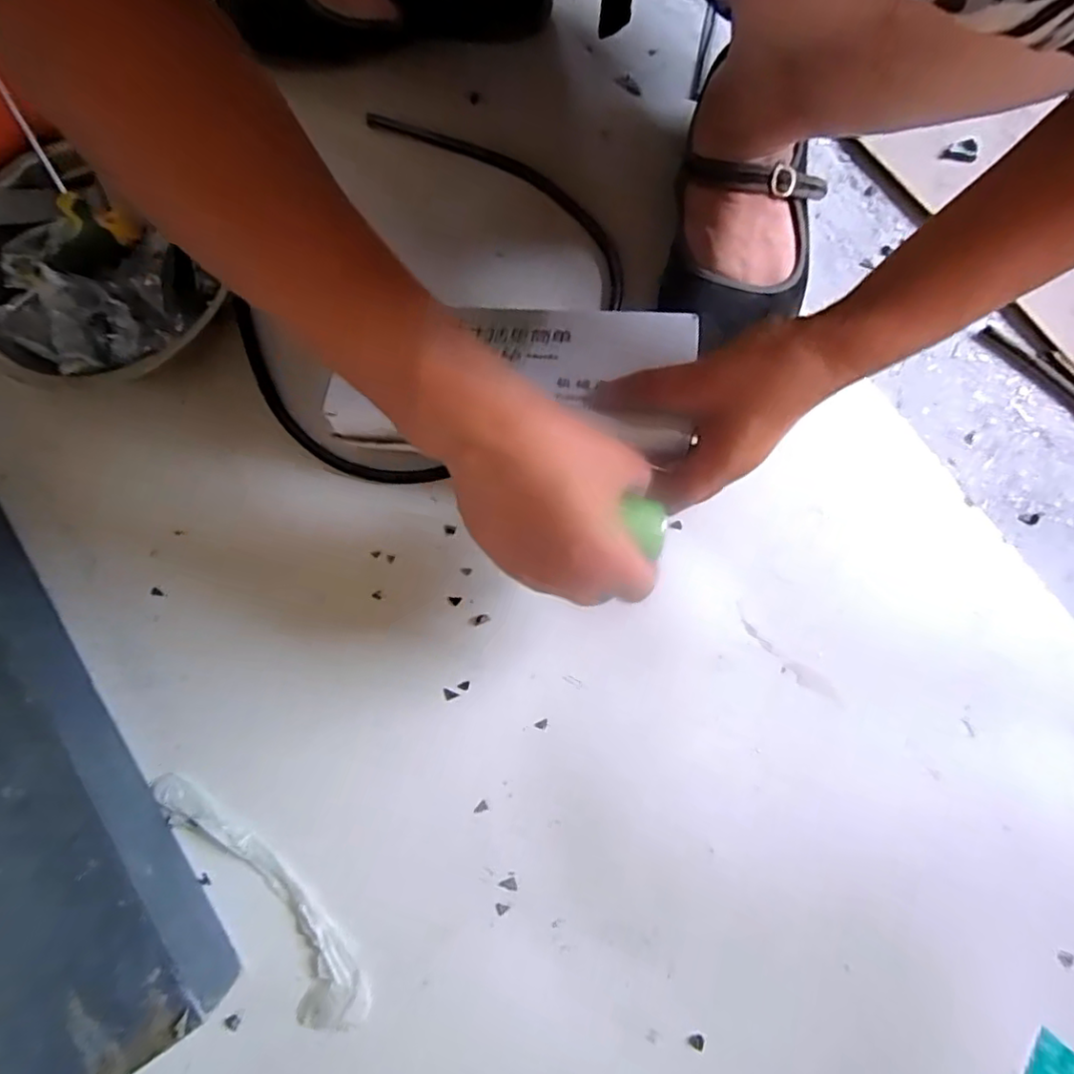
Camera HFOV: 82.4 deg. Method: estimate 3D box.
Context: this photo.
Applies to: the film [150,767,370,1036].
[{"bbox_3d":[-0.164,0.213,0.367,0.045,0.007,0.180,-37,82,-7],"label":"film"}]

